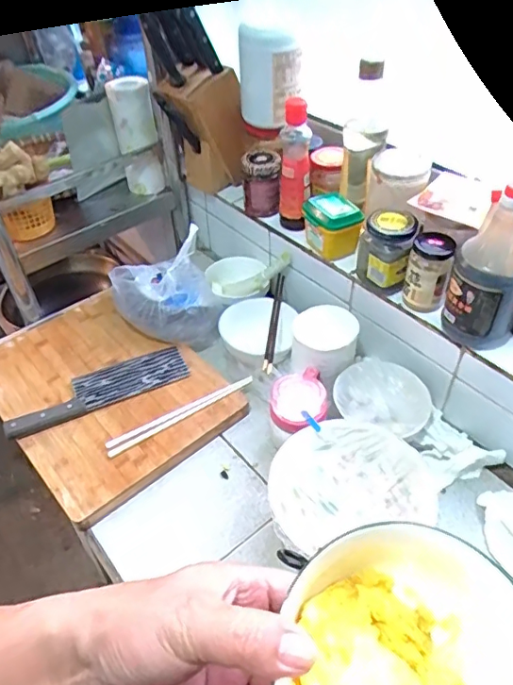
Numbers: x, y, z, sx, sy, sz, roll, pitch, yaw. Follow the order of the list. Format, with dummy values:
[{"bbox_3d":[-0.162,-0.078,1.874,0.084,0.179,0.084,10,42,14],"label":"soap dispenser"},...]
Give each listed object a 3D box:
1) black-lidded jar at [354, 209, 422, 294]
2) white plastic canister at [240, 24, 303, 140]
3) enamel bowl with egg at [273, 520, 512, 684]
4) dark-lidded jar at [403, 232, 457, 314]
[{"bbox_3d":[0.184,-0.130,0.754,0.072,0.104,0.070,-1,45,1],"label":"black-lidded jar"},{"bbox_3d":[0.024,-0.398,0.827,0.093,0.144,0.077,-4,45,-1],"label":"white plastic canister"},{"bbox_3d":[0.082,0.162,0.256,0.138,0.059,0.138,8,56,-13],"label":"enamel bowl with egg"},{"bbox_3d":[0.236,-0.092,0.724,0.055,0.101,0.054,-1,45,1],"label":"dark-lidded jar"}]

